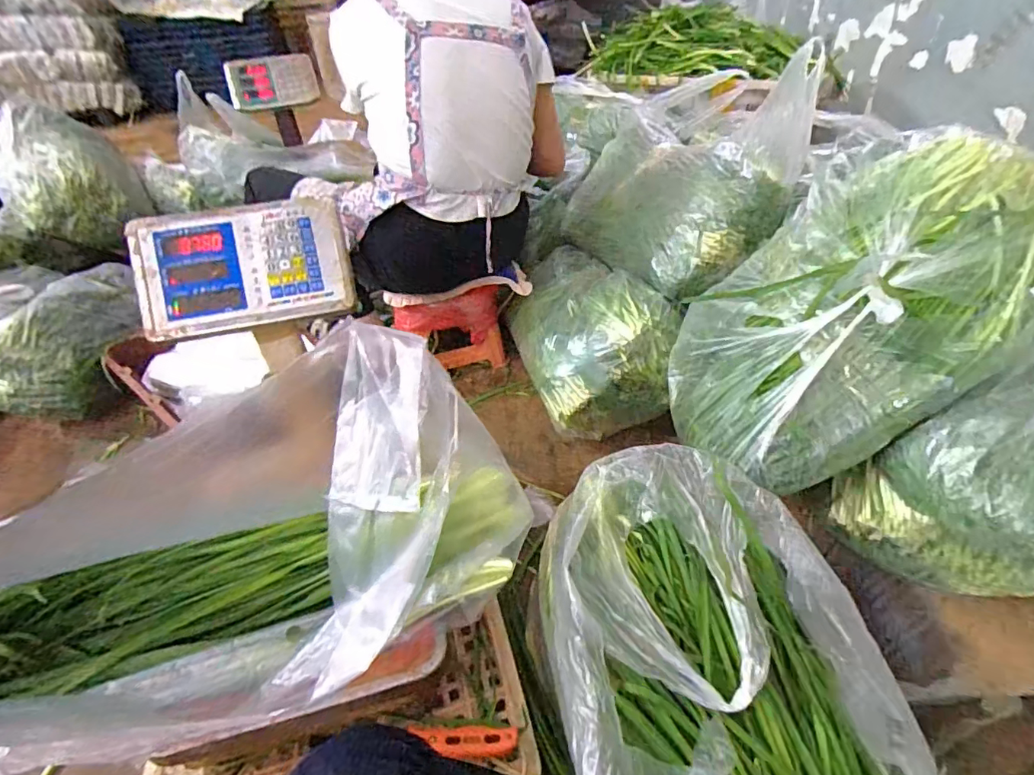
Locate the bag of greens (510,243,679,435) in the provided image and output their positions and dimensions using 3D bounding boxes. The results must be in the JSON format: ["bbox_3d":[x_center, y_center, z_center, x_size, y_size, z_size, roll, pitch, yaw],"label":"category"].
[{"bbox_3d":[0.138,-0.124,1.072,0.242,0.233,0.412,-12,41,-9],"label":"bag of greens"}]

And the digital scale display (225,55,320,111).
[{"bbox_3d":[-0.717,-0.891,1.488,0.252,0.140,0.047,-8,9,-3],"label":"digital scale display"}]

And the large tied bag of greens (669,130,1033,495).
[{"bbox_3d":[0.410,-0.112,0.658,0.351,0.328,0.310,-9,41,-6],"label":"large tied bag of greens"}]

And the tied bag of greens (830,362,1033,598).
[{"bbox_3d":[0.586,0.105,0.583,0.268,0.254,0.228,-17,43,-16],"label":"tied bag of greens"}]

